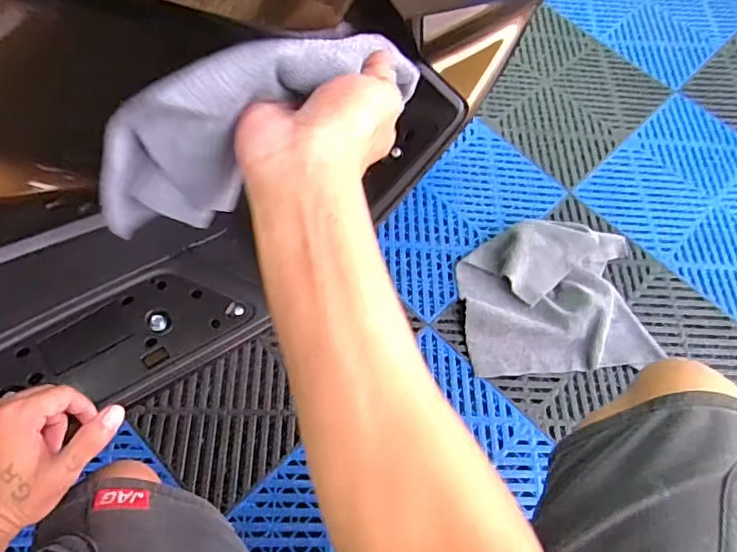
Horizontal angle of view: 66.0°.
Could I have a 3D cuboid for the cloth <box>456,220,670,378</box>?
[{"bbox_3d":[0.293,0.033,0.880,0.297,0.073,0.234,-1,62,-8],"label":"cloth"}]

